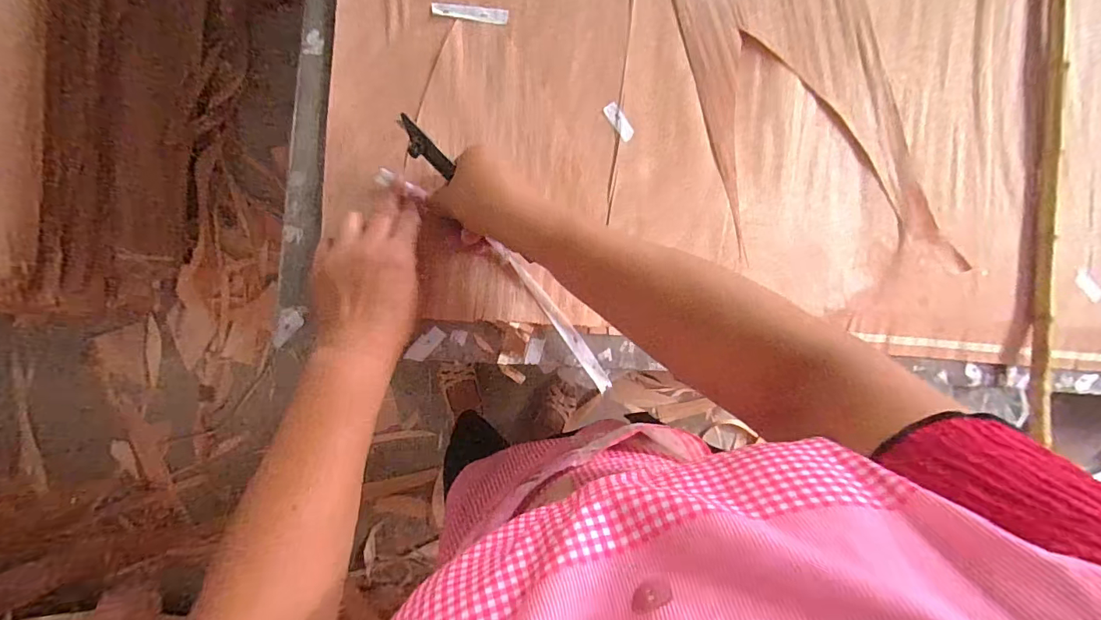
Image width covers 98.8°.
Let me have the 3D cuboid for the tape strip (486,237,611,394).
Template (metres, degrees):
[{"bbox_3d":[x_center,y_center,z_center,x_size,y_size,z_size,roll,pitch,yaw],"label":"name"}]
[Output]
[{"bbox_3d":[0.006,0.009,0.419,0.014,0.019,0.162,-38,99,-7],"label":"tape strip"}]

